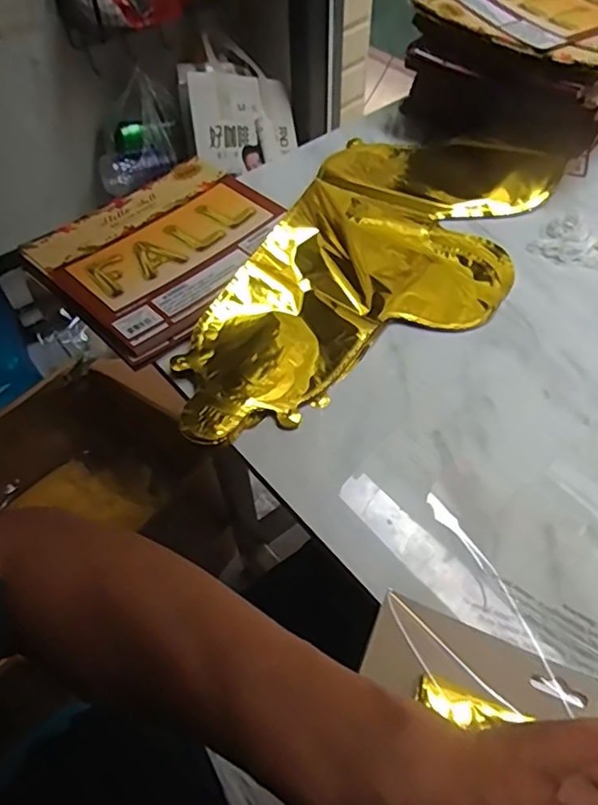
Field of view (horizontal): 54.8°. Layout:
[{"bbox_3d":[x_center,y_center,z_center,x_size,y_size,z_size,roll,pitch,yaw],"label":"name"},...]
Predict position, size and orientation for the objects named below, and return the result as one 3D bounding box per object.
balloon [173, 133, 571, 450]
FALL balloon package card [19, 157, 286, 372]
[{"bbox_3d":[0.066,-0.114,0.478,0.195,0.015,0.410,23,57,16],"label":"balloon"},{"bbox_3d":[-0.114,-0.135,0.490,0.165,0.011,0.200,35,62,23],"label":"FALL balloon package card"}]

